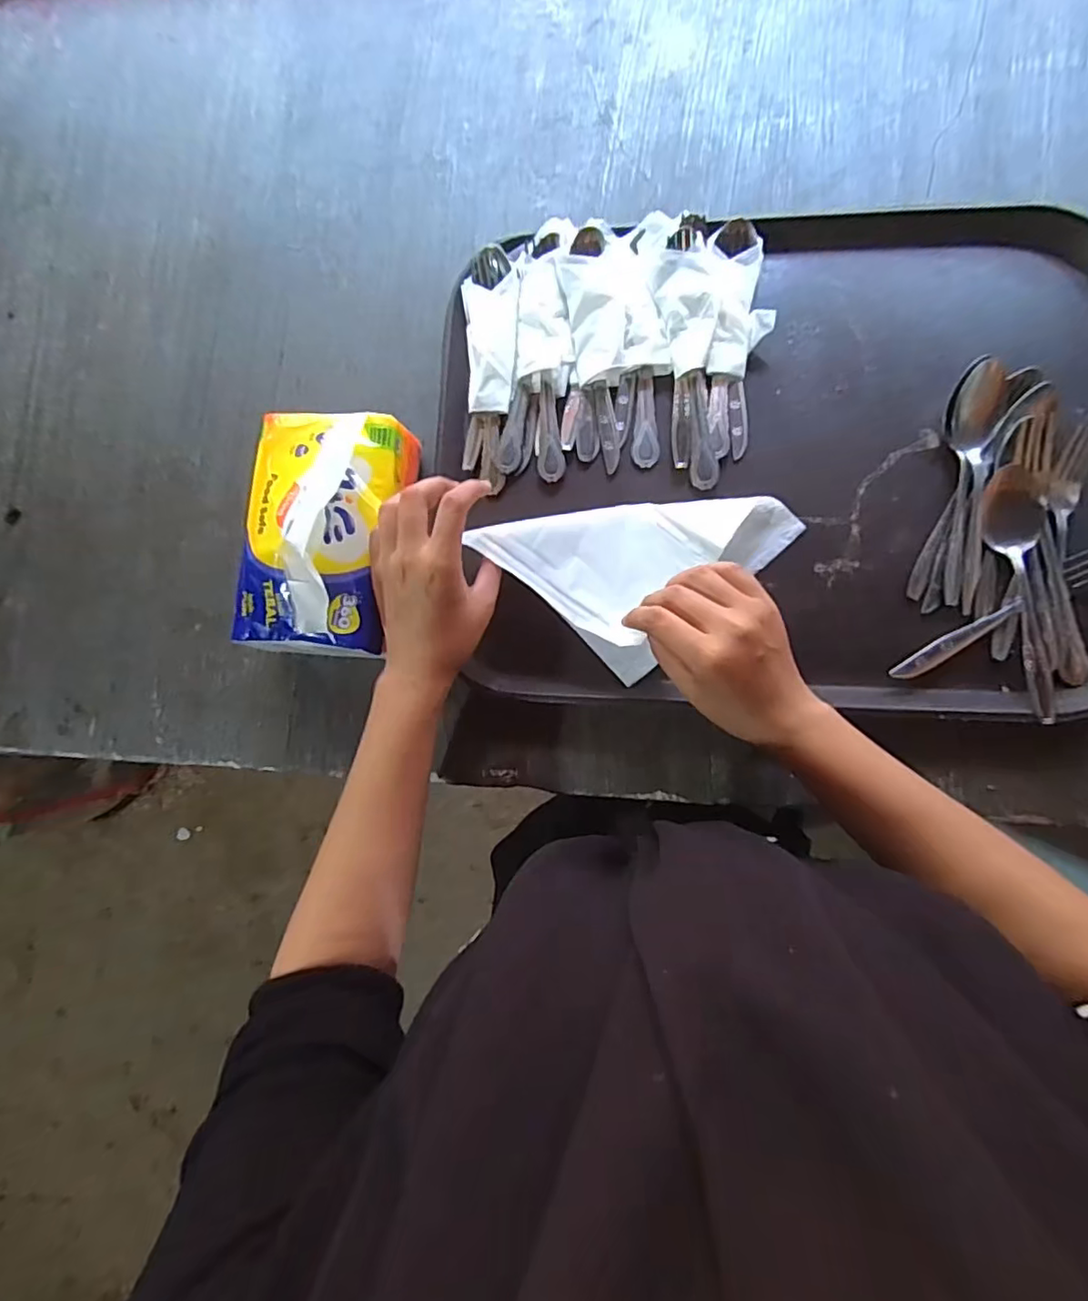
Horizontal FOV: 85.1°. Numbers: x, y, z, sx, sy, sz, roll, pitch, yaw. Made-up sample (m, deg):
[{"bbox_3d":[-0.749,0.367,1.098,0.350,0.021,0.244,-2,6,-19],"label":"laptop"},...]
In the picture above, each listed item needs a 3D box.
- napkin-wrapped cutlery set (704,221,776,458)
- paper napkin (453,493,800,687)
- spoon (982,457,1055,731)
[{"bbox_3d":[0.144,-0.231,0.436,0.044,0.013,0.169,0,86,7],"label":"napkin-wrapped cutlery set"},{"bbox_3d":[0.069,-0.083,0.431,0.178,0.033,0.150,-43,83,2],"label":"paper napkin"},{"bbox_3d":[0.327,-0.039,0.400,0.037,0.021,0.168,-5,86,6],"label":"spoon"}]

